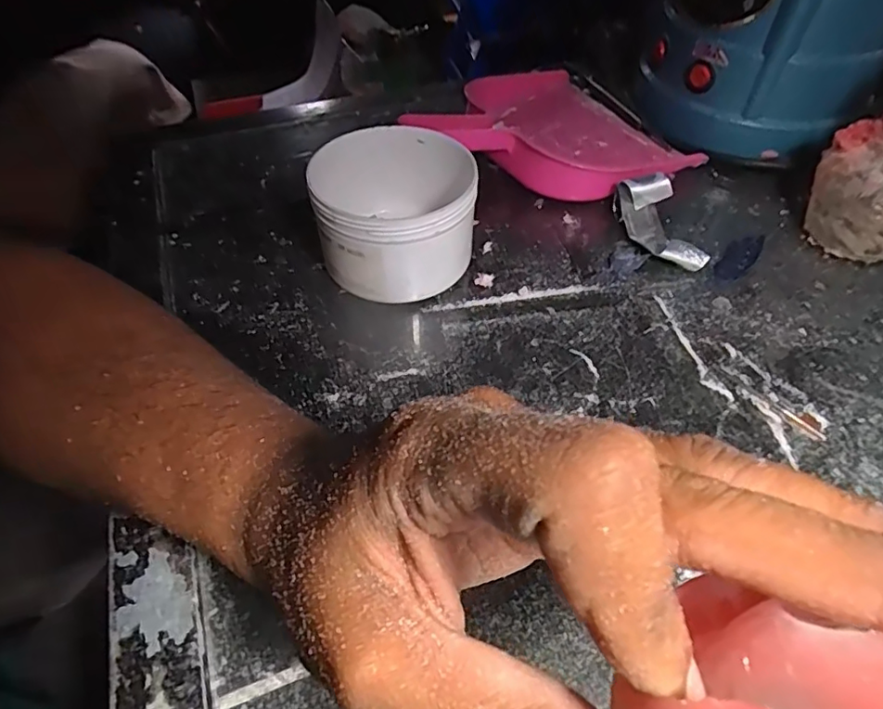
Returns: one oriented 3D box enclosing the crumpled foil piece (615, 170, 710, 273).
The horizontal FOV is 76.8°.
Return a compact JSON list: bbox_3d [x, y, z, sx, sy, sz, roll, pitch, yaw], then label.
[{"bbox_3d":[0.136,-0.082,0.346,0.031,0.027,0.068,-9,51,-7],"label":"crumpled foil piece"}]

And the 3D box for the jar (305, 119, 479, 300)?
[{"bbox_3d":[-0.026,-0.078,0.320,0.087,0.063,0.088,0,50,0],"label":"jar"}]

